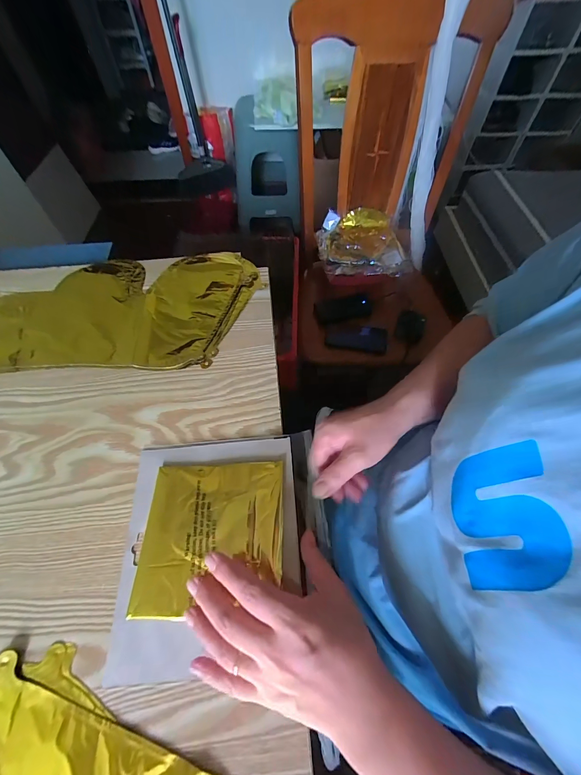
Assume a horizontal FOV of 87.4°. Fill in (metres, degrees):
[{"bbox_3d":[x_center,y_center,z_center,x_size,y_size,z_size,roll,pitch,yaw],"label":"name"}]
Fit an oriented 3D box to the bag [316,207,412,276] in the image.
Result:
[{"bbox_3d":[0.202,-0.414,0.870,0.246,0.054,0.239,-7,61,-4],"label":"bag"}]

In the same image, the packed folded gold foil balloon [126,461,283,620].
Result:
[{"bbox_3d":[-0.074,0.136,0.288,0.131,0.010,0.127,-2,60,1],"label":"packed folded gold foil balloon"}]

